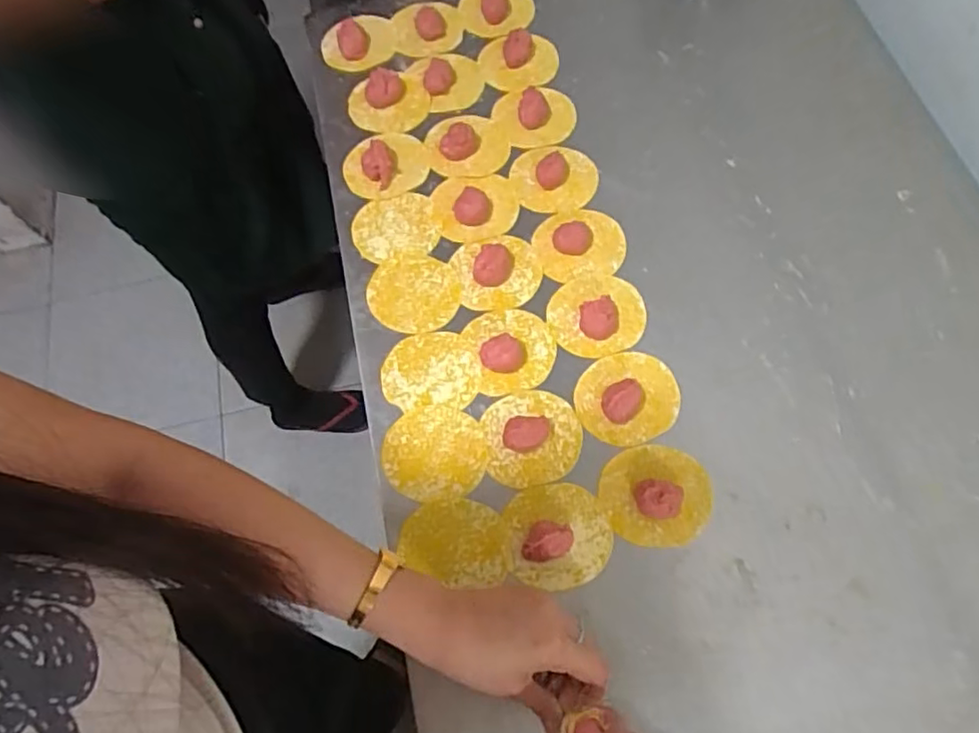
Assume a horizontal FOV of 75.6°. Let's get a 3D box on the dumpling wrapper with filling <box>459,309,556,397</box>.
[{"bbox_3d":[0.019,-0.018,0.548,0.075,0.025,0.079,-8,68,0],"label":"dumpling wrapper with filling"}]

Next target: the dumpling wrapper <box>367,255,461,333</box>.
[{"bbox_3d":[-0.071,-0.068,0.588,0.084,0.004,0.080,-2,69,4],"label":"dumpling wrapper"}]

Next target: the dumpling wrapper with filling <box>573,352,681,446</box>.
[{"bbox_3d":[0.117,0.022,0.529,0.086,0.025,0.078,-34,70,-10],"label":"dumpling wrapper with filling"}]

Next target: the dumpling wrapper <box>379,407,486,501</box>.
[{"bbox_3d":[-0.046,0.072,0.525,0.084,0.004,0.078,-1,69,3],"label":"dumpling wrapper"}]

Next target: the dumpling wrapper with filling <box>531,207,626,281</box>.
[{"bbox_3d":[0.085,-0.118,0.593,0.082,0.015,0.075,-10,68,-1],"label":"dumpling wrapper with filling"}]

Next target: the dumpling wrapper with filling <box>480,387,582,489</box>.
[{"bbox_3d":[0.036,0.055,0.516,0.079,0.019,0.079,-1,68,3],"label":"dumpling wrapper with filling"}]

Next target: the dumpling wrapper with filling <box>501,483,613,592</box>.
[{"bbox_3d":[0.052,0.126,0.480,0.082,0.030,0.077,-4,68,1],"label":"dumpling wrapper with filling"}]

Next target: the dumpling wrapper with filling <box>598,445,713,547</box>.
[{"bbox_3d":[0.131,0.099,0.493,0.085,0.022,0.076,-4,68,2],"label":"dumpling wrapper with filling"}]

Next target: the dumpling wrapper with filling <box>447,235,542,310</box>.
[{"bbox_3d":[0.007,-0.091,0.586,0.079,0.013,0.076,-10,68,-1],"label":"dumpling wrapper with filling"}]

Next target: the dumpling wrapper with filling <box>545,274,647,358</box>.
[{"bbox_3d":[0.097,-0.049,0.560,0.087,0.021,0.077,-8,68,0],"label":"dumpling wrapper with filling"}]

